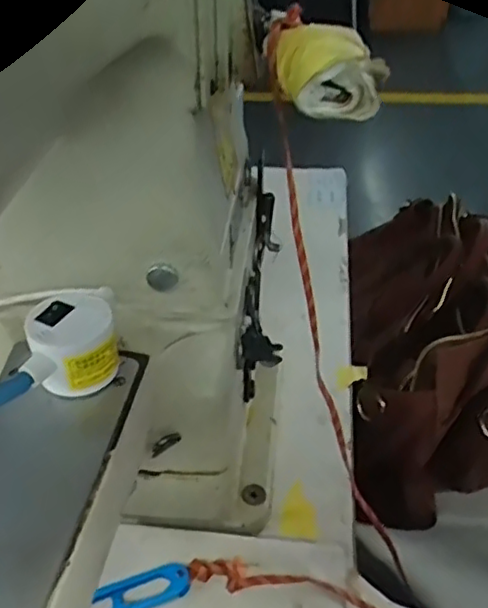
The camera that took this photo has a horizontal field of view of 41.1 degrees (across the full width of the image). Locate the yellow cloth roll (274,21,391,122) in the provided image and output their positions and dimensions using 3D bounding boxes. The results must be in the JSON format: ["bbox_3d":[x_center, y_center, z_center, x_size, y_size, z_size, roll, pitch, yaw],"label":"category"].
[{"bbox_3d":[0.034,-0.095,0.258,0.043,0.030,0.034,5,41,8],"label":"yellow cloth roll"}]

